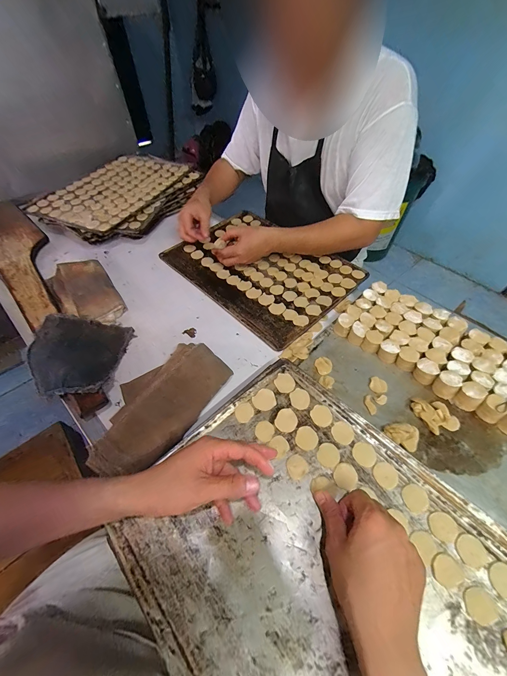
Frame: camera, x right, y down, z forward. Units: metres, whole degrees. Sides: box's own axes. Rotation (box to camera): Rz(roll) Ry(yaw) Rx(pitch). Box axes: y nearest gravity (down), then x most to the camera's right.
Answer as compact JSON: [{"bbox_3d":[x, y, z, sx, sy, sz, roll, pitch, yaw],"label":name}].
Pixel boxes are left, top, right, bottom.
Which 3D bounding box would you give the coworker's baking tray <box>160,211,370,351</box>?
[{"bbox_3d":[0.014,-0.186,0.695,0.322,0.015,0.440,-35,59,-24],"label":"coworker's baking tray"}]

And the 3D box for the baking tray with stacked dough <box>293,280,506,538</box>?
[{"bbox_3d":[0.326,0.088,0.456,0.441,0.048,0.316,37,61,26],"label":"baking tray with stacked dough"}]

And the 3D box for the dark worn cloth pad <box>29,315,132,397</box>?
[{"bbox_3d":[-0.335,0.028,0.507,0.163,0.037,0.178,8,41,-6],"label":"dark worn cloth pad"}]

